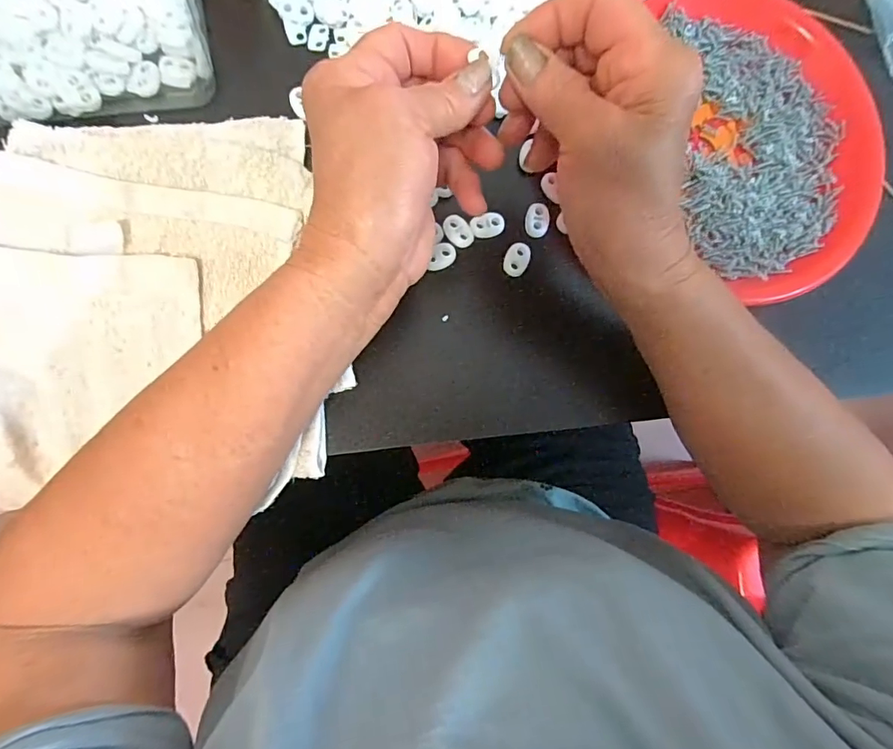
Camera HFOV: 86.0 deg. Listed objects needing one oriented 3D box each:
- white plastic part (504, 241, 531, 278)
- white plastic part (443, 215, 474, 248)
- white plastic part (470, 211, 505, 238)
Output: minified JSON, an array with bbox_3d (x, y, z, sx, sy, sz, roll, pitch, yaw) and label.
[{"bbox_3d":[0.046,-0.075,0.309,0.015,0.004,0.022,25,81,-3],"label":"white plastic part"},{"bbox_3d":[0.008,-0.092,0.307,0.015,0.004,0.022,-40,89,-10],"label":"white plastic part"},{"bbox_3d":[0.027,-0.097,0.309,0.022,0.004,0.015,-21,86,-9],"label":"white plastic part"}]

